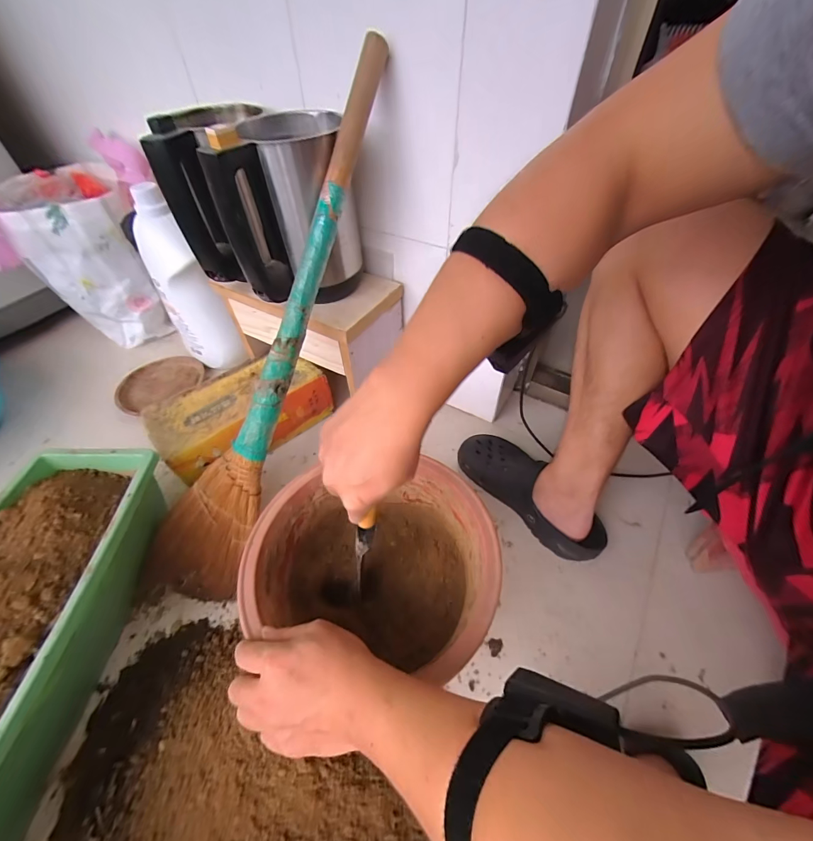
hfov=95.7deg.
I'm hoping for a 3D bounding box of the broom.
[{"bbox_3d":[-0.185,-0.073,0.485,0.119,0.774,0.069,29,12,23],"label":"broom"}]

